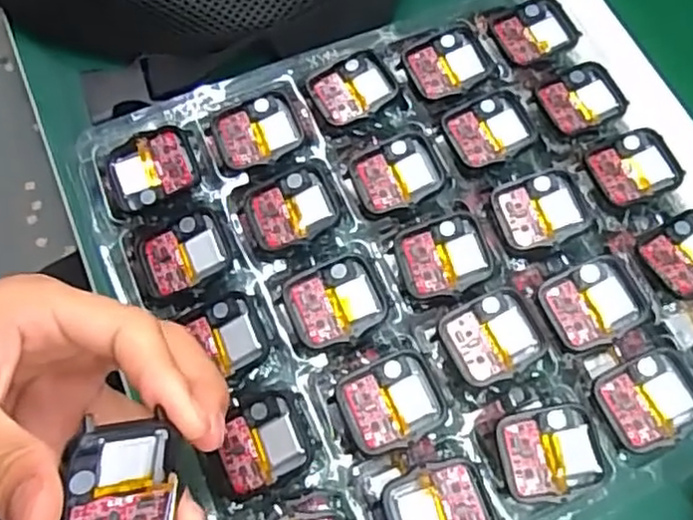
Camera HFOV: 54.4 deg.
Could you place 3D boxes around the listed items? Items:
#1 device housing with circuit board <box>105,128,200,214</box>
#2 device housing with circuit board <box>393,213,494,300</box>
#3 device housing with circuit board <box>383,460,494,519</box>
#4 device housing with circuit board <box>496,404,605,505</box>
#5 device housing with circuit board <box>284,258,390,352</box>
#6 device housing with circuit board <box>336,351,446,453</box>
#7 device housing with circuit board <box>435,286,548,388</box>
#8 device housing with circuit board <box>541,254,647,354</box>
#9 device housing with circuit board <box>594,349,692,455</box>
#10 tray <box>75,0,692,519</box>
[{"bbox_3d":[-0.096,-0.045,0.332,0.044,0.008,0.036,-18,70,-10],"label":"device housing with circuit board"},{"bbox_3d":[0.047,-0.001,0.324,0.042,0.012,0.037,-10,69,-7],"label":"device housing with circuit board"},{"bbox_3d":[0.038,0.105,0.279,0.042,0.005,0.036,-15,69,-9],"label":"device housing with circuit board"},{"bbox_3d":[0.086,0.083,0.288,0.040,0.008,0.037,-9,68,-7],"label":"device housing with circuit board"},{"bbox_3d":[-0.004,0.020,0.310,0.044,0.007,0.037,-21,70,-11],"label":"device housing with circuit board"},{"bbox_3d":[0.020,0.062,0.294,0.042,0.005,0.036,-22,70,-11],"label":"device housing with circuit board"},{"bbox_3d":[0.066,0.035,0.306,0.040,0.011,0.036,-19,70,-10],"label":"device housing with circuit board"},{"bbox_3d":[0.116,0.020,0.315,0.042,0.010,0.037,-20,70,-11],"label":"device housing with circuit board"},{"bbox_3d":[0.136,0.062,0.300,0.043,0.011,0.037,-24,71,-12],"label":"device housing with circuit board"},{"bbox_3d":[0.039,0.004,0.329,0.272,0.029,0.264,-23,70,-10],"label":"tray"}]

